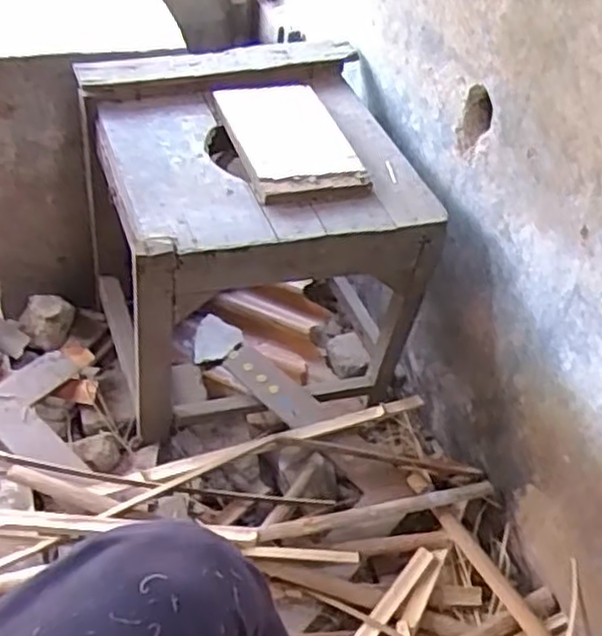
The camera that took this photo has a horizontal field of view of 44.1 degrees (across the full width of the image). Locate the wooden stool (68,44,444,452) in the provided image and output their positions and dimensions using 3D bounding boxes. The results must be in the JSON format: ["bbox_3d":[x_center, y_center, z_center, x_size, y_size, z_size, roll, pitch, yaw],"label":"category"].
[{"bbox_3d":[-0.088,-0.112,1.172,0.440,0.443,0.410,-9,47,-16],"label":"wooden stool"}]

